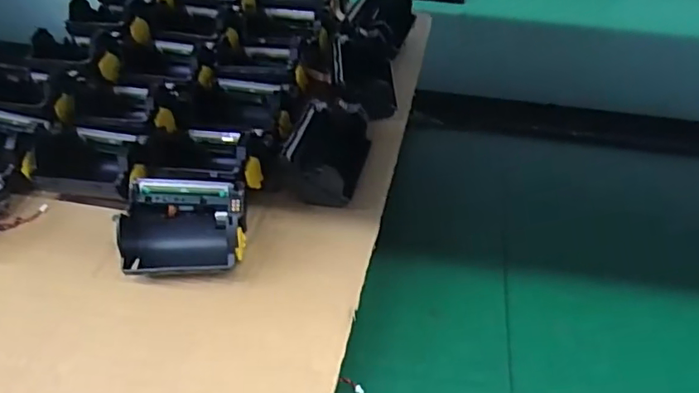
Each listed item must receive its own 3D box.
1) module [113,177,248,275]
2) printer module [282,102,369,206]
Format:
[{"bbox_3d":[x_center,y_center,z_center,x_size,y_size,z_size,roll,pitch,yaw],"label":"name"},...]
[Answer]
[{"bbox_3d":[-0.098,0.020,0.336,0.069,0.039,0.057,-3,48,-5],"label":"module"},{"bbox_3d":[-0.015,-0.027,0.383,0.048,0.038,0.075,13,48,9],"label":"printer module"}]

